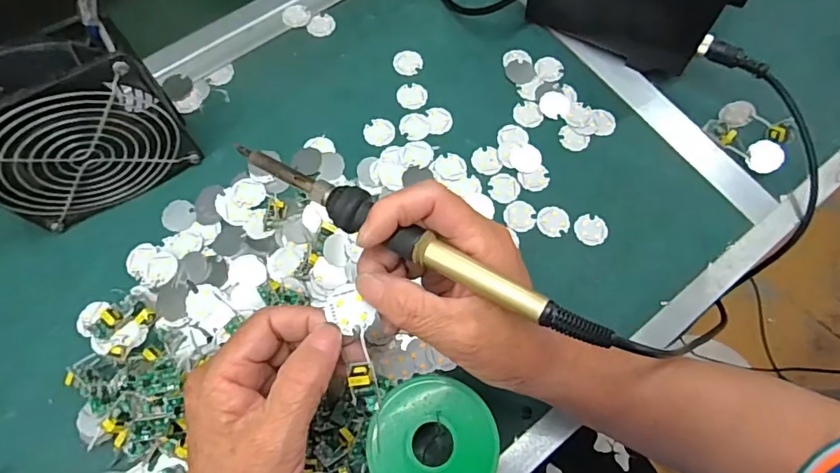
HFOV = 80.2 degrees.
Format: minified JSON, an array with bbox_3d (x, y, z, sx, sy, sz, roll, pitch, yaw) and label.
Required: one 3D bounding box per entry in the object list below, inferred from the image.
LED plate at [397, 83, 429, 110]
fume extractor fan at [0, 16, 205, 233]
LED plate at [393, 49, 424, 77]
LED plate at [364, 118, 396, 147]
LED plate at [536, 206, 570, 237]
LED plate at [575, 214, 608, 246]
[{"bbox_3d":[-0.006,-0.115,0.408,0.025,0.004,0.024,1,70,-2],"label":"LED plate"},{"bbox_3d":[-0.222,-0.066,0.324,0.117,0.115,0.047,-32,75,-13],"label":"fume extractor fan"},{"bbox_3d":[-0.010,-0.147,0.419,0.024,0.004,0.024,1,70,-2],"label":"LED plate"},{"bbox_3d":[-0.032,-0.083,0.396,0.024,0.004,0.024,1,70,-2],"label":"LED plate"},{"bbox_3d":[0.101,-0.012,0.376,0.024,0.004,0.024,1,70,-2],"label":"LED plate"},{"bbox_3d":[0.129,-0.005,0.375,0.024,0.004,0.023,1,70,-2],"label":"LED plate"}]

